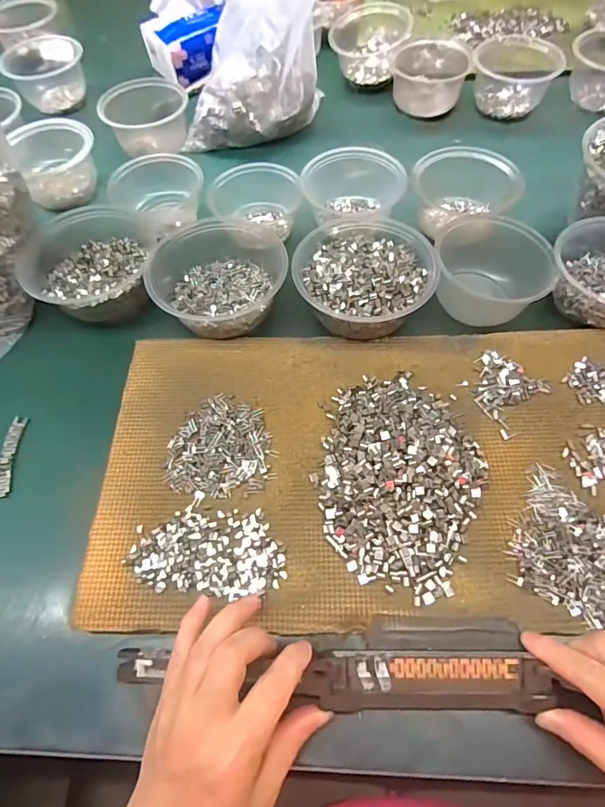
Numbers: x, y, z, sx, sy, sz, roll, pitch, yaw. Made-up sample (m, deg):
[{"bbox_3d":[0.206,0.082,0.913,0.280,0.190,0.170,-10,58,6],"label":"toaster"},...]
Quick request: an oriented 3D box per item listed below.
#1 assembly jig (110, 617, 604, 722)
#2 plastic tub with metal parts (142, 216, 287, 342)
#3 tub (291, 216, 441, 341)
[{"bbox_3d":[0.022,0.175,0.309,0.295,0.027,0.054,-2,62,3],"label":"assembly jig"},{"bbox_3d":[-0.092,-0.133,0.474,0.129,0.053,0.142,-39,66,-17],"label":"plastic tub with metal parts"},{"bbox_3d":[0.060,-0.129,0.465,0.130,0.053,0.137,-1,61,2],"label":"tub"}]

